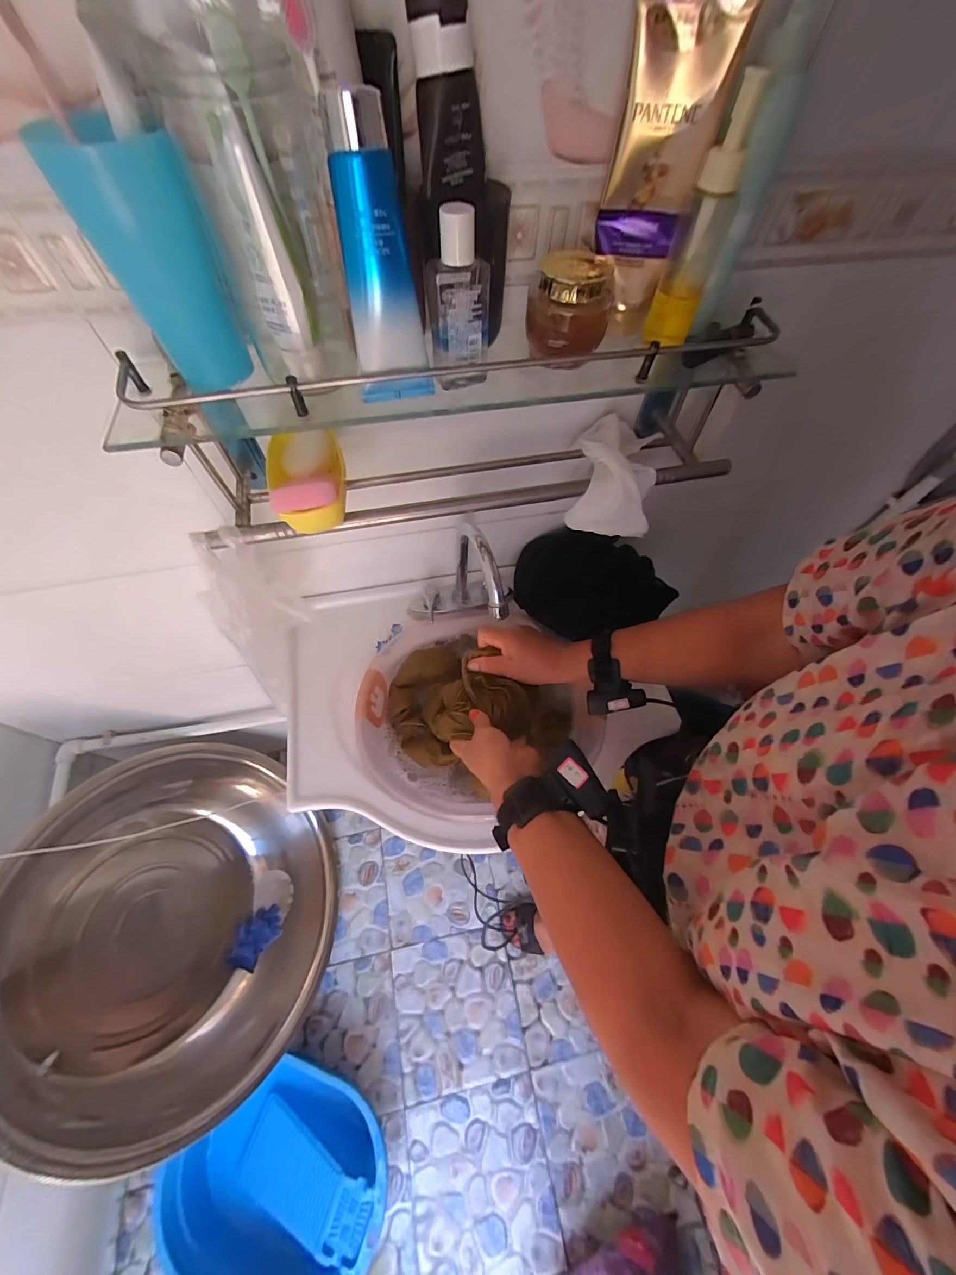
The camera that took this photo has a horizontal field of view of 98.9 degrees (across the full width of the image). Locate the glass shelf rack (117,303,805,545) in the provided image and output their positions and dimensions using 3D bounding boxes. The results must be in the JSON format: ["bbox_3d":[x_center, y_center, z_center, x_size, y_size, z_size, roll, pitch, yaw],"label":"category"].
[{"bbox_3d":[-0.010,-0.227,0.416,0.574,0.158,0.126,-9,61,-7],"label":"glass shelf rack"}]

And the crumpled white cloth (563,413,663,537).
[{"bbox_3d":[0.168,-0.202,0.506,0.092,0.079,0.140,9,61,3],"label":"crumpled white cloth"}]

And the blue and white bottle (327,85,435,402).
[{"bbox_3d":[-0.068,-0.257,0.290,0.054,0.150,0.040,-9,61,-7],"label":"blue and white bottle"}]

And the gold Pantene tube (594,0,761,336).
[{"bbox_3d":[0.133,-0.351,0.316,0.070,0.187,0.051,17,61,7],"label":"gold Pantene tube"}]

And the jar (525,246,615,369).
[{"bbox_3d":[0.078,-0.282,0.352,0.071,0.064,0.059,13,61,5],"label":"jar"}]

